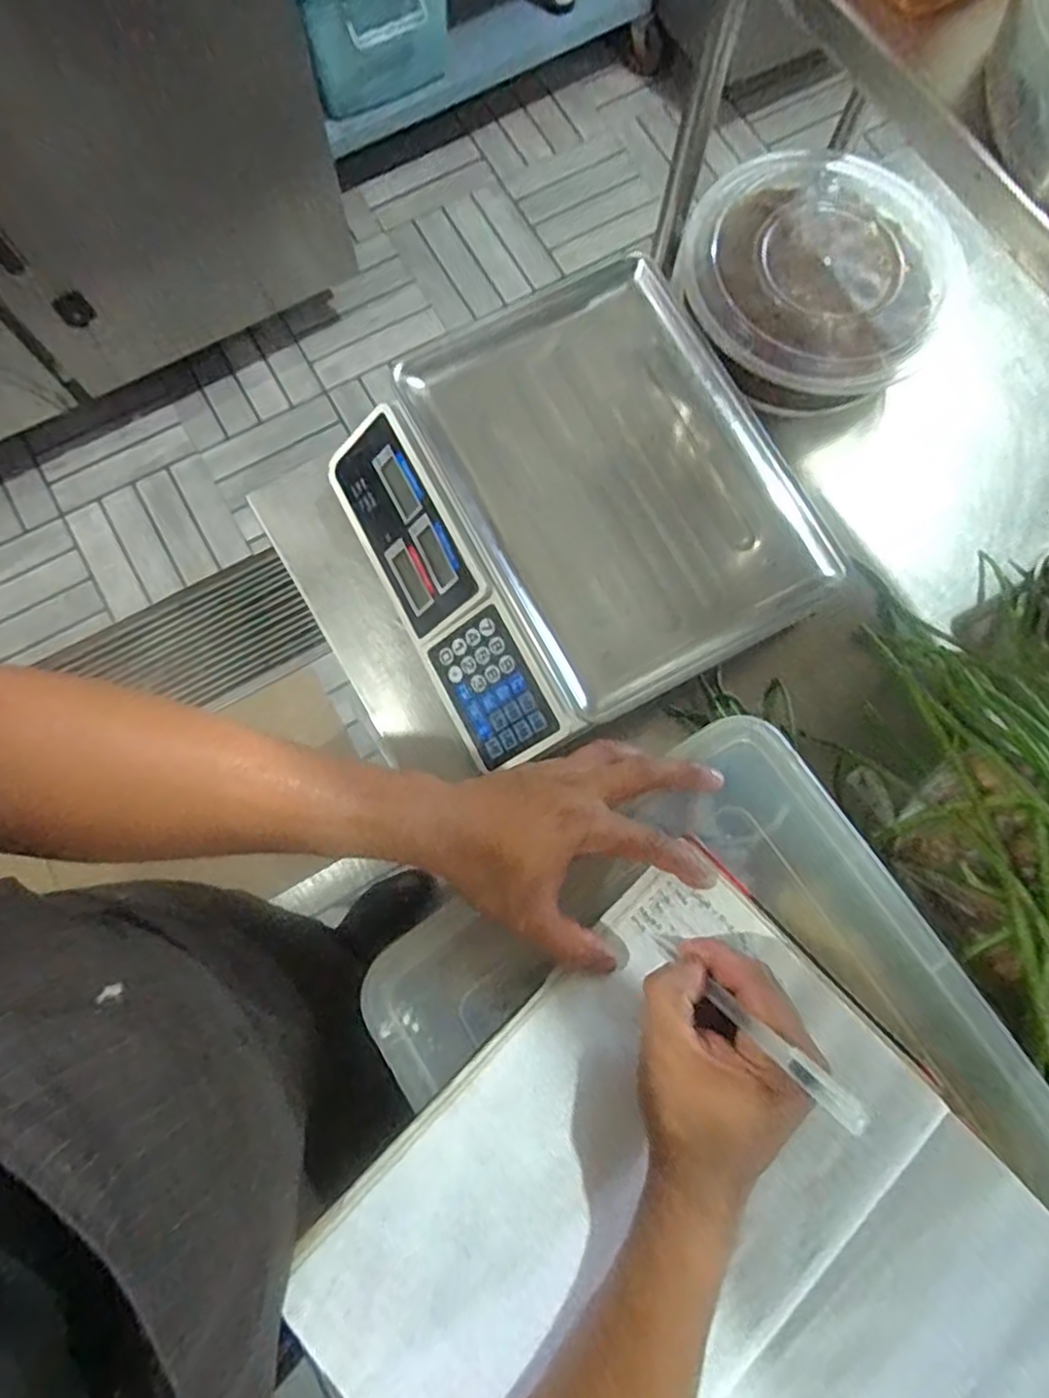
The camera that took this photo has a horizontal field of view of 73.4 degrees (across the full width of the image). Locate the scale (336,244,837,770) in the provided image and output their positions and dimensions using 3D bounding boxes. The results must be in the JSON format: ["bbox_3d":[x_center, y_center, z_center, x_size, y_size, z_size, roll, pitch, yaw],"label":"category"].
[{"bbox_3d":[0.041,-0.153,0.596,0.335,0.101,0.332,-27,80,-6],"label":"scale"}]

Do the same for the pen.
[{"bbox_3d":[0.107,0.155,0.341,0.011,0.140,0.008,-44,111,-9],"label":"pen"}]

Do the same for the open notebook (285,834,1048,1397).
[{"bbox_3d":[0.126,0.343,0.369,0.326,0.026,0.404,-41,82,-9],"label":"open notebook"}]

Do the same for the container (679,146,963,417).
[{"bbox_3d":[0.259,-0.383,0.645,0.224,0.075,0.228,0,78,-1],"label":"container"}]

